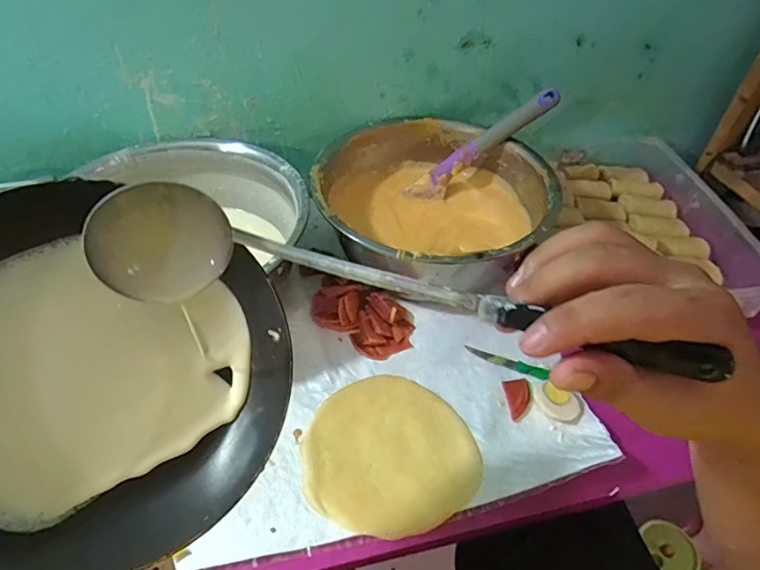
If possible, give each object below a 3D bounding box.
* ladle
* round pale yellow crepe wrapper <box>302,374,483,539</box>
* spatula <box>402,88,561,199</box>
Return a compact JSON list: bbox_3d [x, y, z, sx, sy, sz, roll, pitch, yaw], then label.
[{"bbox_3d":[-0.008,0.002,0.239,0.295,0.056,0.054,14,47,12],"label":"ladle"},{"bbox_3d":[0.012,0.164,0.503,0.168,0.005,0.160,1,45,-1],"label":"round pale yellow crepe wrapper"},{"bbox_3d":[0.144,-0.193,0.707,0.240,0.038,0.028,-35,50,5],"label":"spatula"}]

